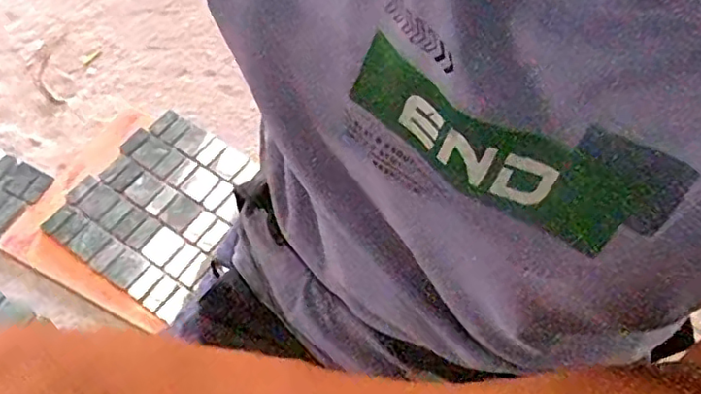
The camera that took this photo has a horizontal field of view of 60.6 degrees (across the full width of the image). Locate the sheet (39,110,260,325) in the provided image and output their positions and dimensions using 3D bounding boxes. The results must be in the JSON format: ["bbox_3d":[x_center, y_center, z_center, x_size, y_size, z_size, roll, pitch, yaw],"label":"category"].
[{"bbox_3d":[-0.292,0.009,0.952,0.269,0.015,0.291,31,61,16],"label":"sheet"}]

